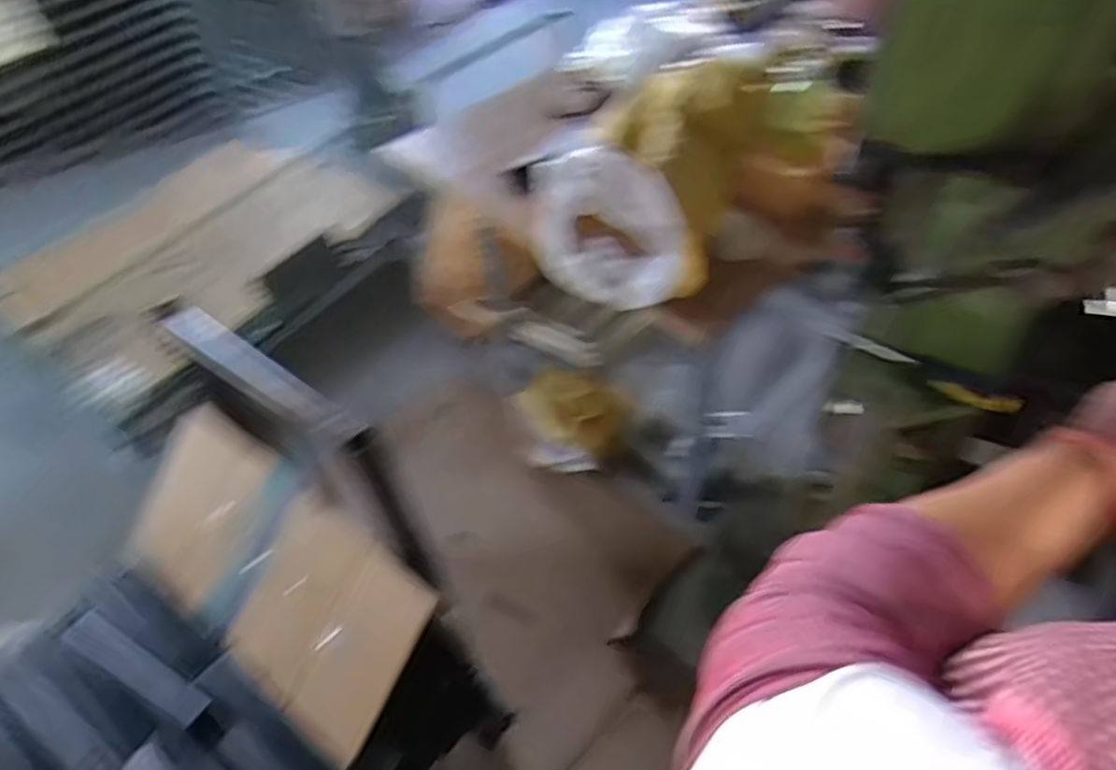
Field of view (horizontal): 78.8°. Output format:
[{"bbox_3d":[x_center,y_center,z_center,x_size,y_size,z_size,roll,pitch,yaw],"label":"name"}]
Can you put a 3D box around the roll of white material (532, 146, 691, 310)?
[{"bbox_3d":[0.062,-0.213,0.935,0.250,0.216,0.064,31,58,28],"label":"roll of white material"}]

